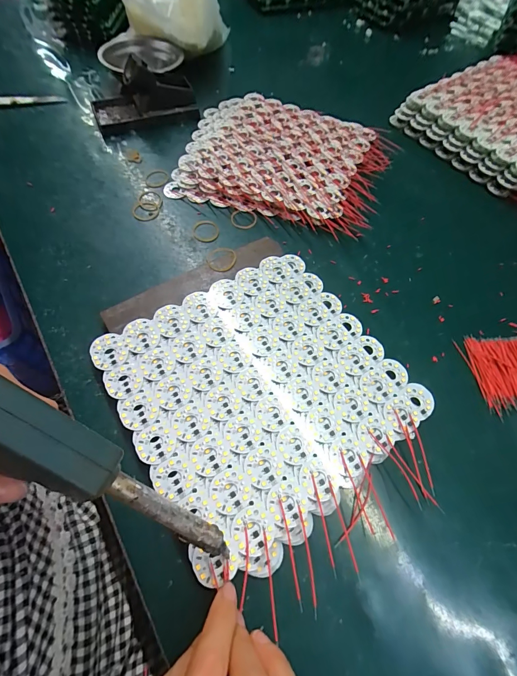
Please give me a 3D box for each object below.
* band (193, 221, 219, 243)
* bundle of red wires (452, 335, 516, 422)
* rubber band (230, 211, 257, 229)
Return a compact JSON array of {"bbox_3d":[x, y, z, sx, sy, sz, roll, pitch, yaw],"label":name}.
[{"bbox_3d":[-0.063,-0.130,0.391,0.031,0.004,0.035,-1,62,-3],"label":"band"},{"bbox_3d":[0.260,0.030,0.319,0.097,0.014,0.081,-8,63,-7],"label":"bundle of red wires"},{"bbox_3d":[-0.019,-0.148,0.405,0.032,0.004,0.029,3,62,-1],"label":"rubber band"}]

